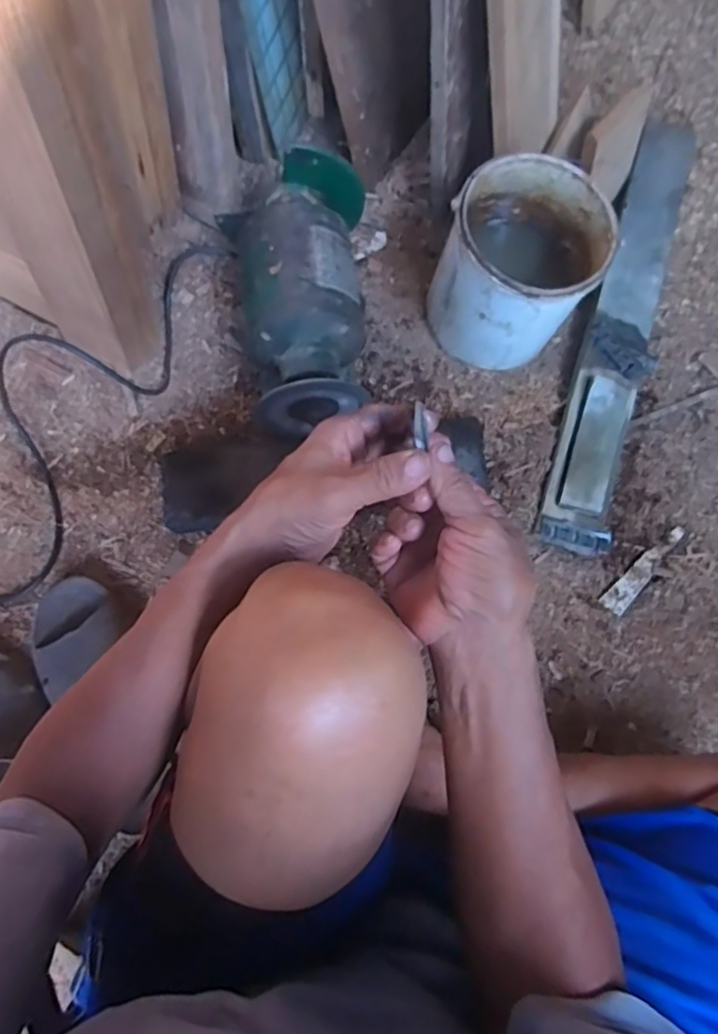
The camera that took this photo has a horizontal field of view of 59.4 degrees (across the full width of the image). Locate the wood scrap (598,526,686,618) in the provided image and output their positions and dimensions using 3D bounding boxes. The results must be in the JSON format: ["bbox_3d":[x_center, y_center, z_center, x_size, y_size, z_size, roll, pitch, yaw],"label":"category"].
[{"bbox_3d":[0.351,0.060,0.773,0.028,0.009,0.149,42,77,10],"label":"wood scrap"}]

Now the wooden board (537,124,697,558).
[{"bbox_3d":[0.355,-0.249,0.841,0.100,0.057,0.632,19,74,4],"label":"wooden board"}]

